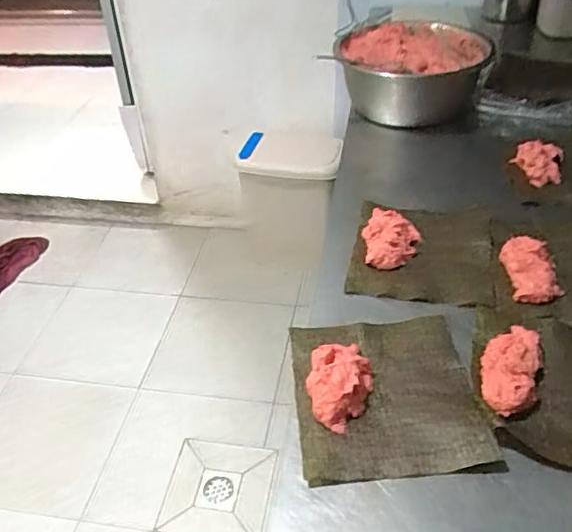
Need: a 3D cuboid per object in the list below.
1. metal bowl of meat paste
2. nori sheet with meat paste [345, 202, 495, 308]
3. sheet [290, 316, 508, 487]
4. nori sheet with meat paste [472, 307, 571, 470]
[{"bbox_3d":[0.244,-0.374,1.149,0.286,0.124,0.259,3,40,11],"label":"metal bowl of meat paste"},{"bbox_3d":[0.188,-0.037,0.802,0.184,0.030,0.218,6,39,11],"label":"nori sheet with meat paste"},{"bbox_3d":[0.103,0.123,0.612,0.182,0.037,0.201,-4,38,-1],"label":"sheet"},{"bbox_3d":[0.291,0.118,0.610,0.180,0.033,0.194,9,40,16],"label":"nori sheet with meat paste"}]

